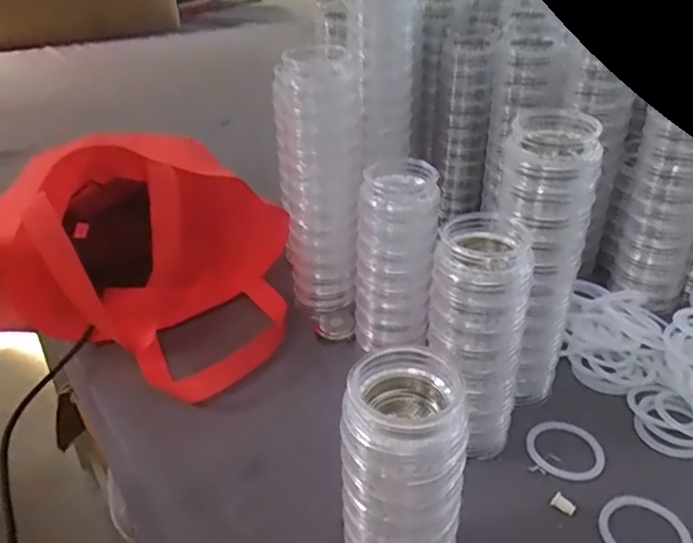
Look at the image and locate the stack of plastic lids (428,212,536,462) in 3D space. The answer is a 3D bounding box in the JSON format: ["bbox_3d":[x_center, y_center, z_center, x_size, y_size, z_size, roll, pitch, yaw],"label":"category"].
[{"bbox_3d":[0.097,0.050,0.466,0.068,0.175,0.074,7,34,12],"label":"stack of plastic lids"}]

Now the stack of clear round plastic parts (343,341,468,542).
[{"bbox_3d":[0.033,0.128,0.361,0.065,0.166,0.061,1,33,4],"label":"stack of clear round plastic parts"}]

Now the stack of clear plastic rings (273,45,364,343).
[{"bbox_3d":[-0.021,-0.064,0.571,0.077,0.251,0.086,-4,33,-5],"label":"stack of clear plastic rings"}]

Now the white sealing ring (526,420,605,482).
[{"bbox_3d":[0.173,0.142,0.487,0.058,0.004,0.059,-1,33,1],"label":"white sealing ring"}]

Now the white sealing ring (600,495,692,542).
[{"bbox_3d":[0.207,0.180,0.424,0.056,0.004,0.058,-1,33,1],"label":"white sealing ring"}]

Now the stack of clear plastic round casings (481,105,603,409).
[{"bbox_3d":[0.145,0.001,0.480,0.064,0.240,0.063,-16,36,-21],"label":"stack of clear plastic round casings"}]

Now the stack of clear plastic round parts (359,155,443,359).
[{"bbox_3d":[0.043,-0.008,0.538,0.068,0.162,0.053,1,33,4],"label":"stack of clear plastic round parts"}]

